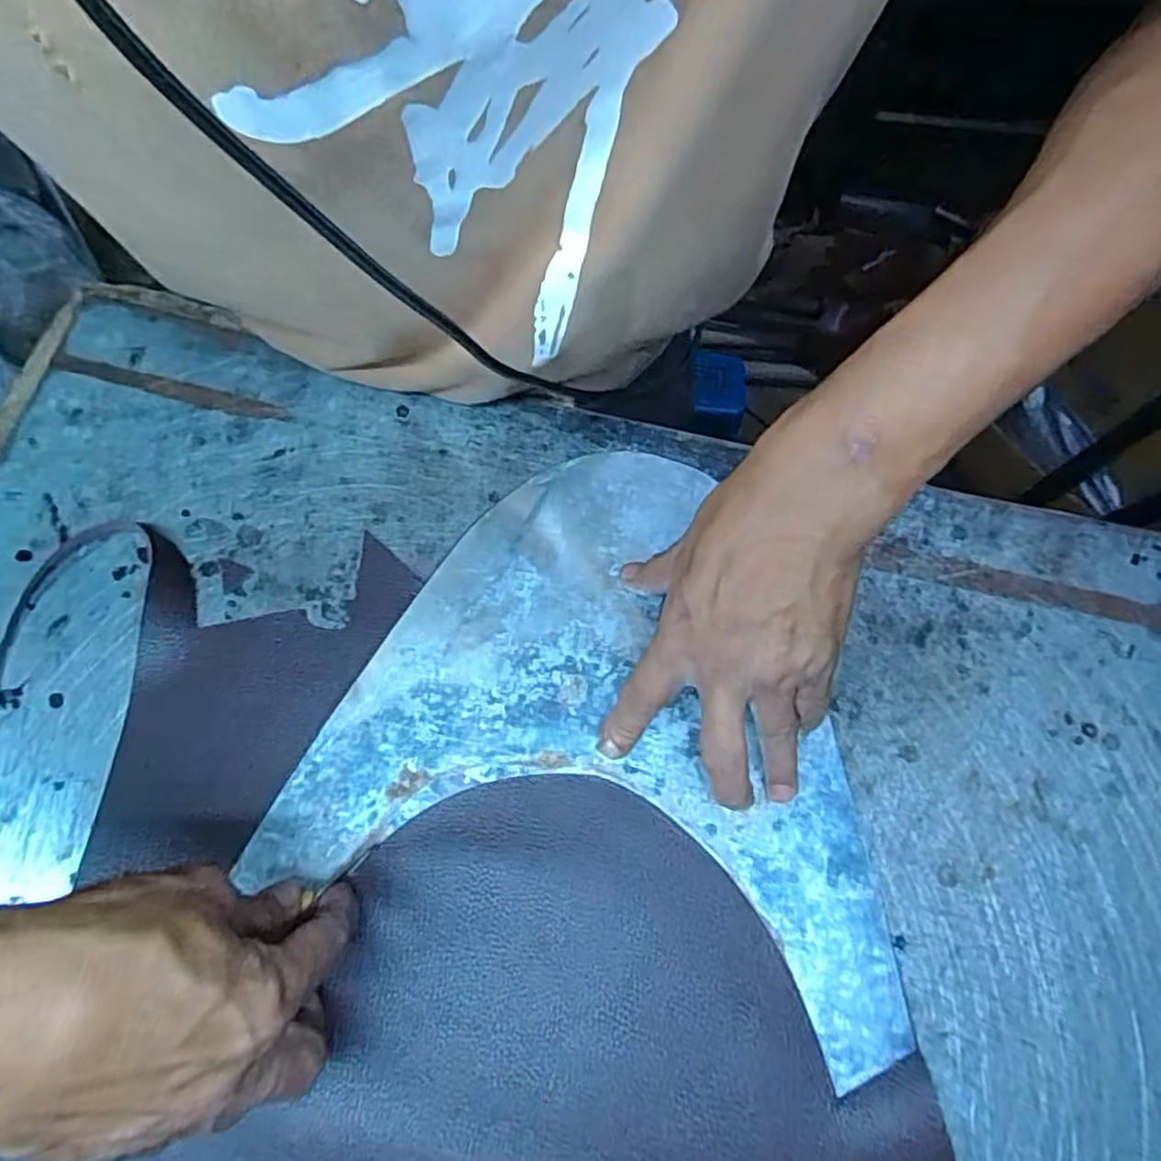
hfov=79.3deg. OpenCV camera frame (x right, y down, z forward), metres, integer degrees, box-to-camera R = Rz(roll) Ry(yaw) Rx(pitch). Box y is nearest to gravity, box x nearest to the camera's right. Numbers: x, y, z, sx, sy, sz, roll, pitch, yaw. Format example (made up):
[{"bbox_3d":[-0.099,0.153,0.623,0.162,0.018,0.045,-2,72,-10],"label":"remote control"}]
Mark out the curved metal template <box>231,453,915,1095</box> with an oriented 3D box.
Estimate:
[{"bbox_3d":[0.027,0.057,0.359,0.290,0.007,0.258,17,70,5],"label":"curved metal template"}]

